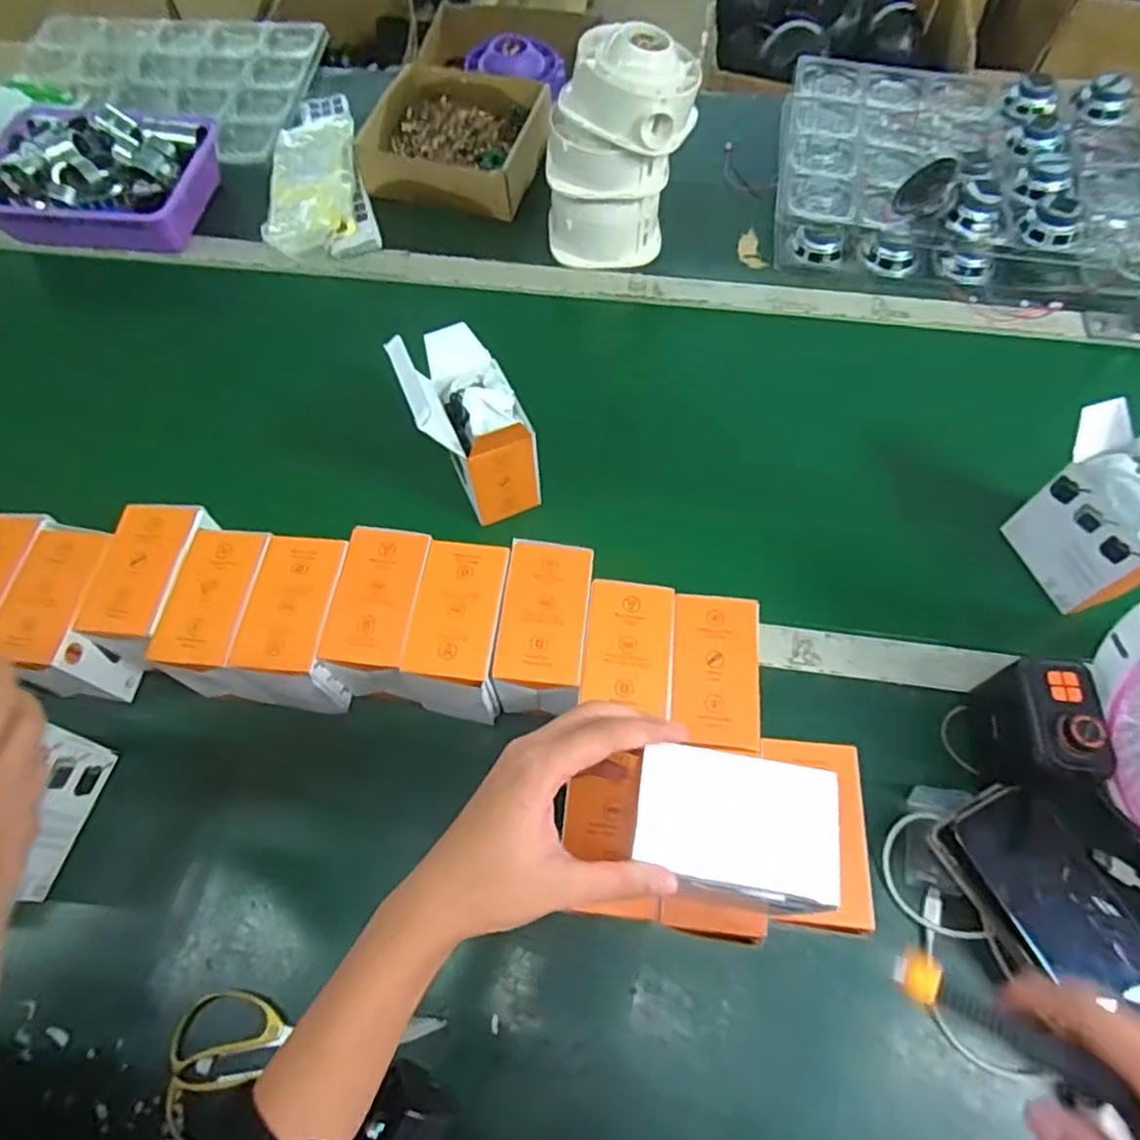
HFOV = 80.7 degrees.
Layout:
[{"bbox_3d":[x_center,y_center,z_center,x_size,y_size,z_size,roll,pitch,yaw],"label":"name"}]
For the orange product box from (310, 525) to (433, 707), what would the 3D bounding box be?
[{"bbox_3d":[-0.149,0.042,0.549,0.068,0.097,0.130,9,65,6],"label":"orange product box"}]

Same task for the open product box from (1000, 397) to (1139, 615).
[{"bbox_3d":[0.465,-0.057,0.567,0.087,0.173,0.132,-20,67,-7],"label":"open product box"}]

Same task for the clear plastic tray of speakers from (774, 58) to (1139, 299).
[{"bbox_3d":[0.494,-0.518,0.838,0.437,0.078,0.366,9,66,6],"label":"clear plastic tray of speakers"}]

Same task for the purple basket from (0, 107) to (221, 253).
[{"bbox_3d":[-0.595,-0.505,0.851,0.265,0.080,0.204,4,66,3],"label":"purple basket"}]

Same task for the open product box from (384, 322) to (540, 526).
[{"bbox_3d":[-0.095,-0.138,0.622,0.087,0.173,0.130,-21,67,-8],"label":"open product box"}]

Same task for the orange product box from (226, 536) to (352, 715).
[{"bbox_3d":[-0.213,0.042,0.541,0.066,0.084,0.122,5,65,5],"label":"orange product box"}]

